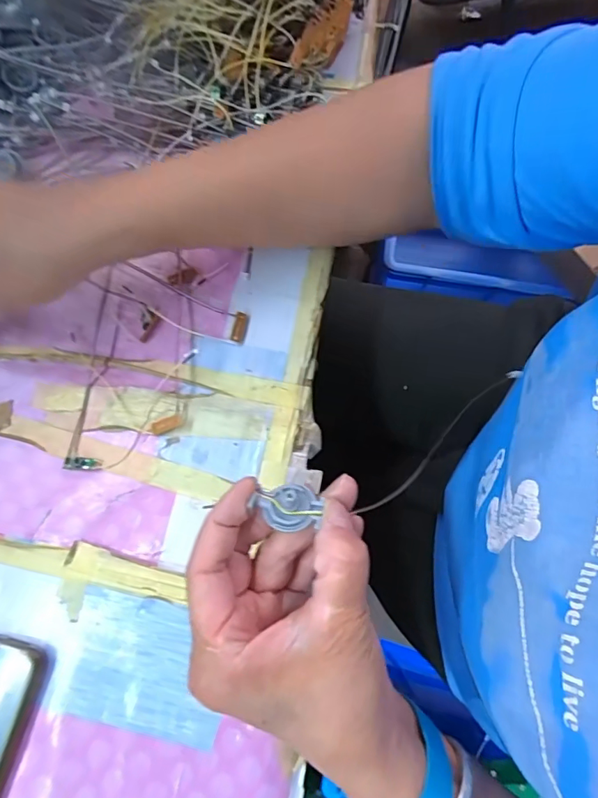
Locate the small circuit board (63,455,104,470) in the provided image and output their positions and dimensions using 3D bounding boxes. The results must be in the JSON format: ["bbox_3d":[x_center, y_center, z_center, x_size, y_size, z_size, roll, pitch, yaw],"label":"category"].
[{"bbox_3d":[-0.138,0.040,0.302,0.024,0.007,0.009,2,73,0],"label":"small circuit board"}]

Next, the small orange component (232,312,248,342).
[{"bbox_3d":[-0.041,-0.051,0.337,0.009,0.005,0.021,8,73,1],"label":"small orange component"}]

